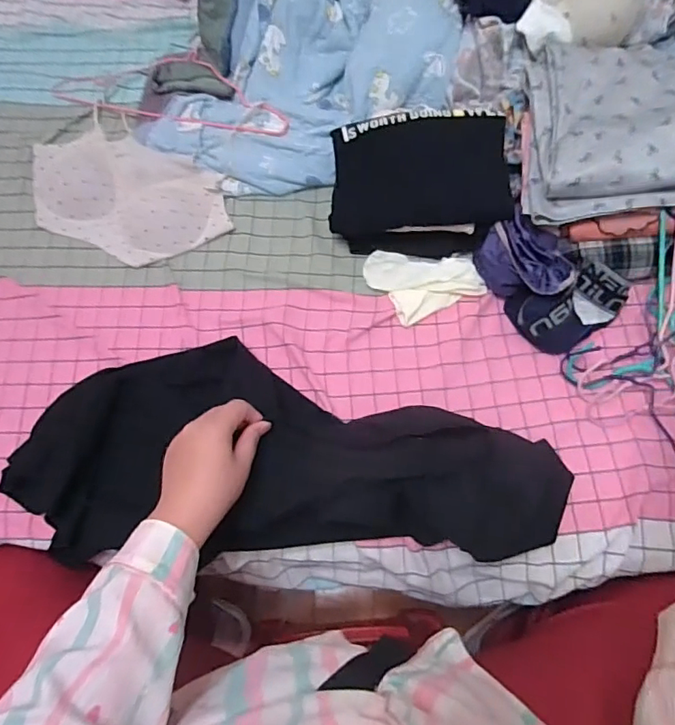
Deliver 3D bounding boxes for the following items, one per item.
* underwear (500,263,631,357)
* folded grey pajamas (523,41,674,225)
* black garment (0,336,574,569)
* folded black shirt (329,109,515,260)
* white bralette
[{"bbox_3d":[0.297,-0.070,0.662,0.147,0.045,0.093,-19,69,-5],"label":"underwear"},{"bbox_3d":[0.381,-0.306,0.644,0.273,0.051,0.231,-4,75,20],"label":"folded grey pajamas"},{"bbox_3d":[-0.058,0.108,0.585,0.623,0.066,0.241,5,69,3],"label":"black garment"},{"bbox_3d":[0.112,-0.243,0.706,0.235,0.021,0.182,4,108,8],"label":"folded black shirt"},{"bbox_3d":[-0.329,-0.261,0.773,0.326,0.029,0.203,36,74,15],"label":"white bralette"}]

